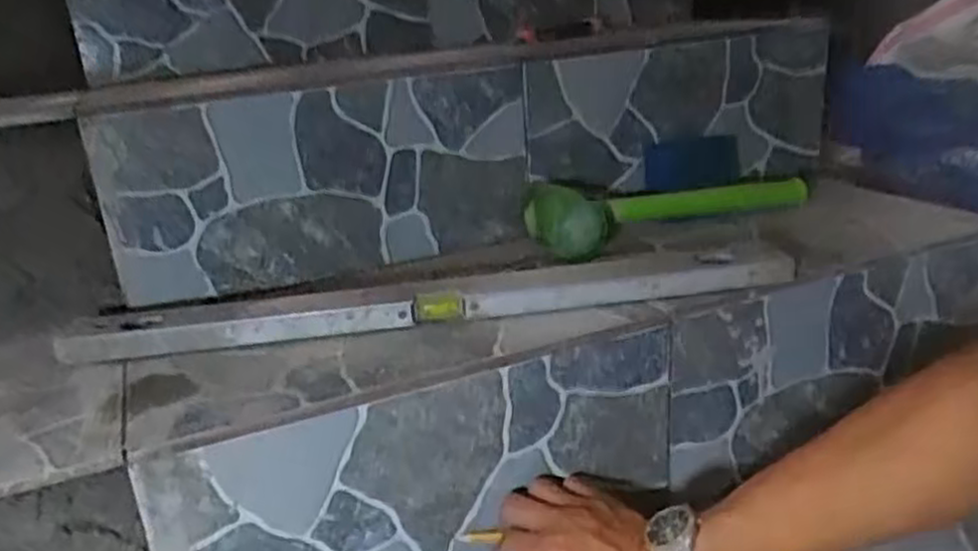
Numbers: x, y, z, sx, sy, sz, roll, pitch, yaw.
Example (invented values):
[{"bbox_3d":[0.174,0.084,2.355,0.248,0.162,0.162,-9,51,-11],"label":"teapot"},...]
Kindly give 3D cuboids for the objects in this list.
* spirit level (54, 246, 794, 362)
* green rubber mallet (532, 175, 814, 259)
[{"bbox_3d":[-0.043,0.020,0.647,0.586,0.028,0.044,-5,21,-4],"label":"spirit level"},{"bbox_3d":[0.198,-0.076,0.807,0.335,0.050,0.070,-11,23,-19],"label":"green rubber mallet"}]

